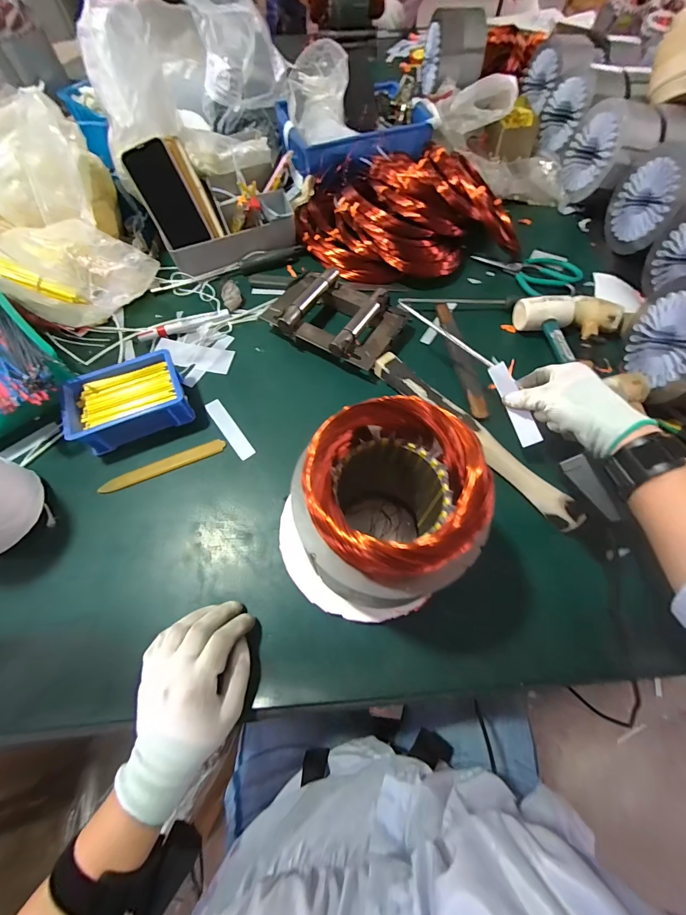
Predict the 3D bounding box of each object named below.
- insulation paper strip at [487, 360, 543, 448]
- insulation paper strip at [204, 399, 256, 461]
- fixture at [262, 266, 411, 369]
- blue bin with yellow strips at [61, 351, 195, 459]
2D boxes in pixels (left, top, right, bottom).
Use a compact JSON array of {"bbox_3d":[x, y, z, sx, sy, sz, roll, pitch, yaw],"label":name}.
[{"bbox_3d":[0.215,-0.067,0.436,0.024,0.008,0.108,-23,80,20],"label":"insulation paper strip"},{"bbox_3d":[-0.161,-0.041,0.492,0.023,0.004,0.109,-34,69,-15],"label":"insulation paper strip"},{"bbox_3d":[-0.013,-0.221,0.551,0.202,0.054,0.144,28,68,13],"label":"fixture"},{"bbox_3d":[-0.289,-0.081,0.474,0.140,0.053,0.103,-22,66,-10],"label":"blue bin with yellow strips"}]

